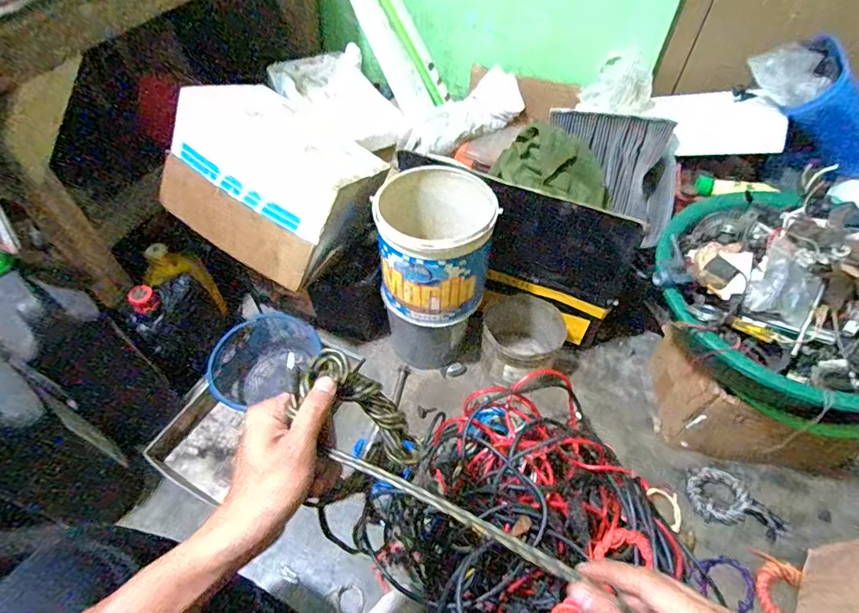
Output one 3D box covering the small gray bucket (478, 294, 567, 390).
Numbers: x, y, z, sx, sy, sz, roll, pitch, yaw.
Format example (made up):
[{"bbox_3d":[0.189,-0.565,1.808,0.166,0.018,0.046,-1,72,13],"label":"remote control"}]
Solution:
[{"bbox_3d":[0.169,0.076,0.858,0.139,0.123,0.149,1,52,-1],"label":"small gray bucket"}]

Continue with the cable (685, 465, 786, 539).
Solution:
[{"bbox_3d":[0.483,0.305,0.731,0.128,0.025,0.085,11,53,8],"label":"cable"}]

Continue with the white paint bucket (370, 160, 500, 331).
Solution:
[{"bbox_3d":[0.001,-0.093,0.738,0.161,0.189,0.168,1,52,-1],"label":"white paint bucket"}]

